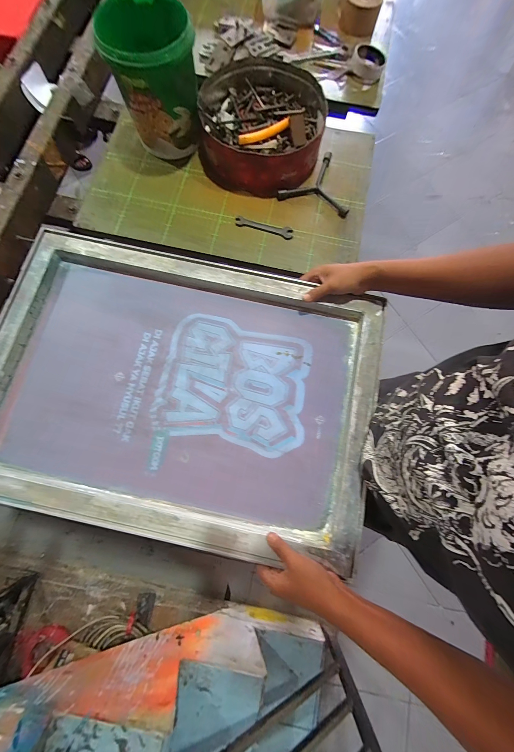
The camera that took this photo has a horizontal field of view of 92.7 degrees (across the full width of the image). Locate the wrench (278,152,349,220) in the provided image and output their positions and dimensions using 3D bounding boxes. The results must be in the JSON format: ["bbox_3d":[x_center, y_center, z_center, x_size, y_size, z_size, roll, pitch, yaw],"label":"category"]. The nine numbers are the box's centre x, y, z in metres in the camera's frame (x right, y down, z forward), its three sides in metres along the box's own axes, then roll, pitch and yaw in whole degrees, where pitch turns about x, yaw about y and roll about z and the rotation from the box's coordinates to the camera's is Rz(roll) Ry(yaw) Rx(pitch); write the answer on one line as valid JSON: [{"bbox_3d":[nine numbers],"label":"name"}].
[{"bbox_3d":[0.138,-0.432,0.542,0.153,0.013,0.142,16,78,2],"label":"wrench"}]

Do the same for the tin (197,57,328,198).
[{"bbox_3d":[0.009,-0.537,0.535,0.262,0.068,0.269,5,78,0],"label":"tin"}]

